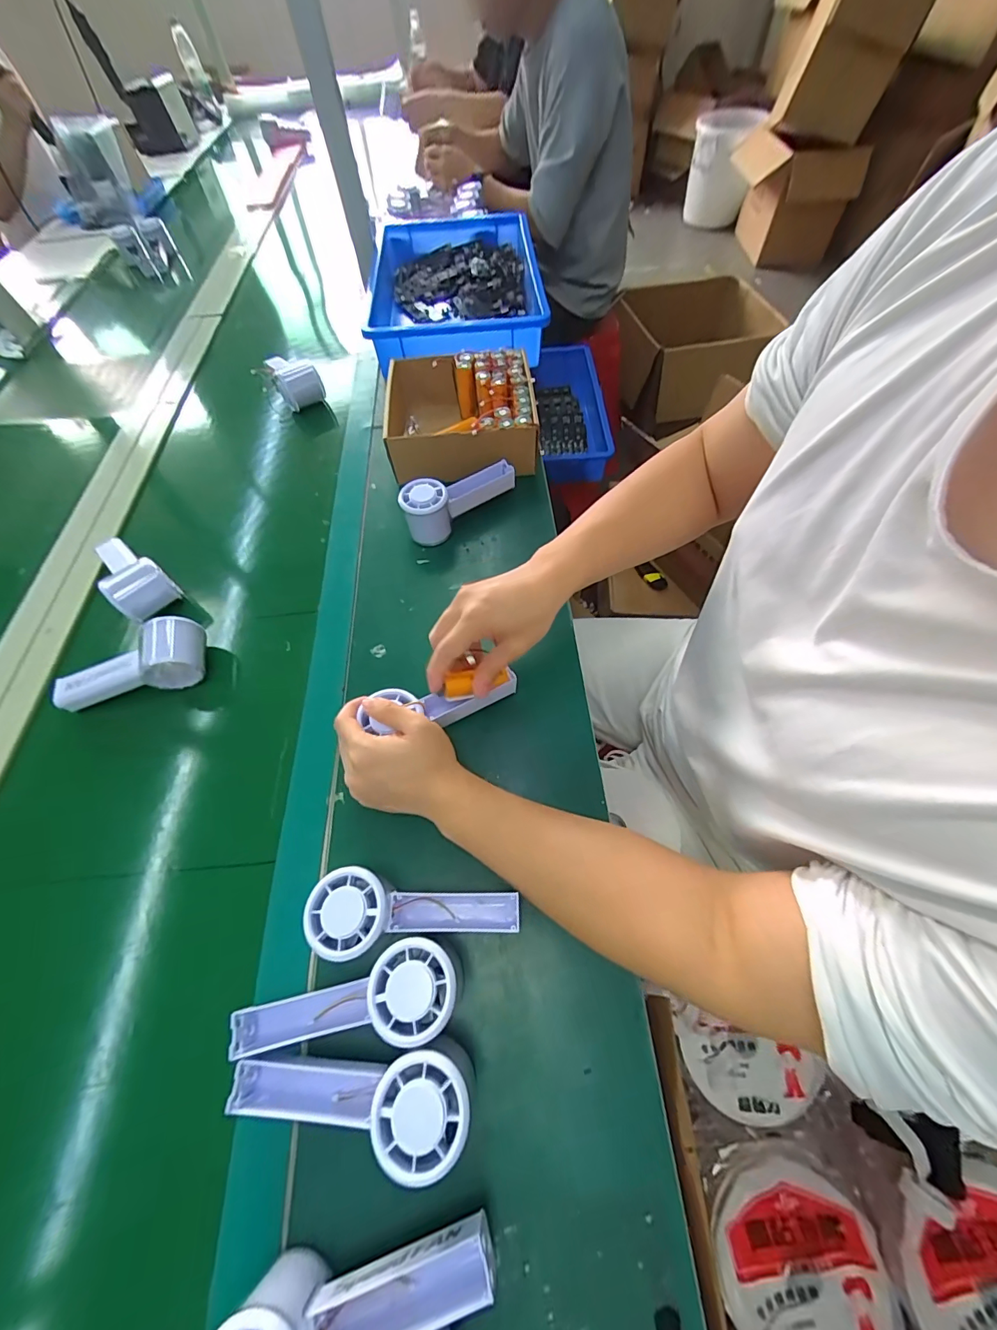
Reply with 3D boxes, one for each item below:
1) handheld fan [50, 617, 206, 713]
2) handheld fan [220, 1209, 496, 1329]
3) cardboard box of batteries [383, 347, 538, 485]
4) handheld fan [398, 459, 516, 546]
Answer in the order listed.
[{"bbox_3d":[-0.384,0.001,0.461,0.154,0.050,0.064,-20,64,-8],"label":"handheld fan"},{"bbox_3d":[-0.079,0.358,0.246,0.157,0.061,0.056,-9,62,-17],"label":"handheld fan"},{"bbox_3d":[-0.055,-0.350,0.629,0.201,0.083,0.192,-5,63,0],"label":"cardboard box of batteries"},{"bbox_3d":[-0.045,-0.207,0.557,0.153,0.065,0.054,-28,66,-11],"label":"handheld fan"}]

